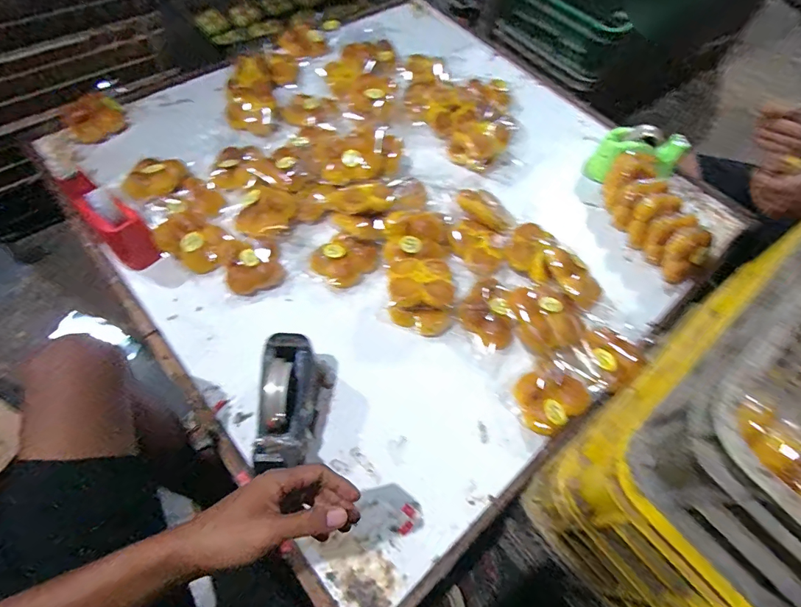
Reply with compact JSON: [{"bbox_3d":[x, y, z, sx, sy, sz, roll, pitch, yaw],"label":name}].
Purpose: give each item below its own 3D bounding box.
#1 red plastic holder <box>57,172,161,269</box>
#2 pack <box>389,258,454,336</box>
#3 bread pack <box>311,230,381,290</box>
[{"bbox_3d":[-0.541,-0.145,0.799,0.158,0.110,0.076,33,64,15],"label":"red plastic holder"},{"bbox_3d":[0.036,-0.013,0.762,0.116,0.073,0.126,0,59,-6],"label":"pack"},{"bbox_3d":[-0.104,-0.083,0.806,0.109,0.037,0.100,-39,69,-22],"label":"bread pack"}]

